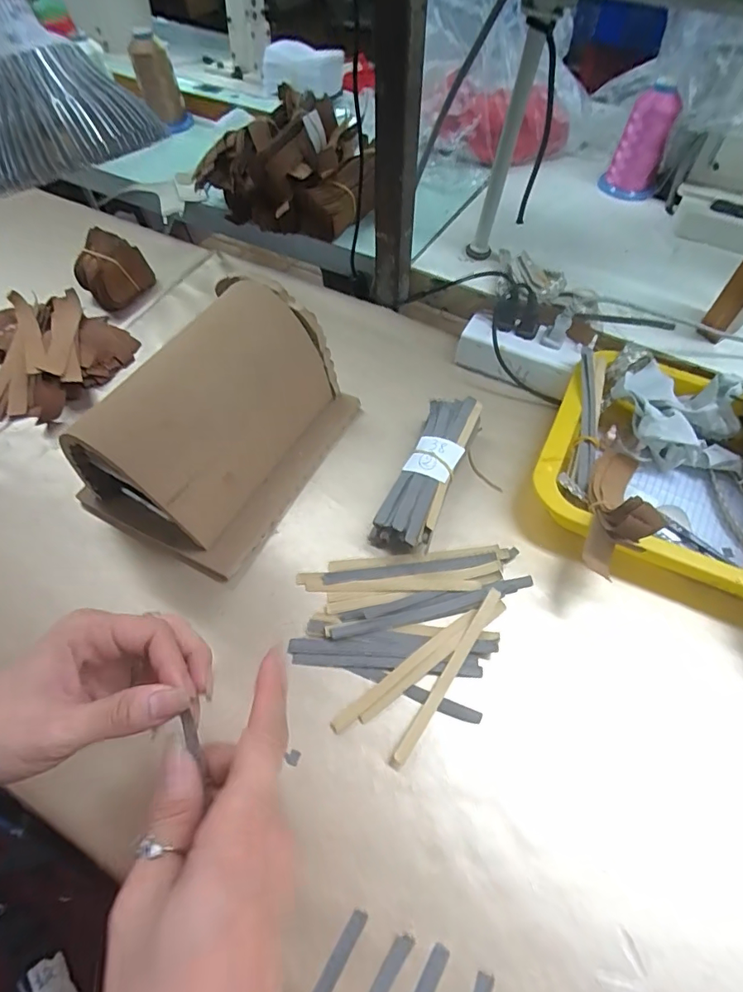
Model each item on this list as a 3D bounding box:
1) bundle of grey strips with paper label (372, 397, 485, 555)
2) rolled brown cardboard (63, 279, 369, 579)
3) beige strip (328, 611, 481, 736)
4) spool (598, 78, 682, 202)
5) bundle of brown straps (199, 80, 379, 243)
[{"bbox_3d":[0.048,-0.018,0.412,0.044,0.039,0.142,21,62,15],"label":"bundle of grey strips with paper label"},{"bbox_3d":[-0.123,-0.062,0.402,0.142,0.112,0.212,28,64,18],"label":"rolled brown cardboard"},{"bbox_3d":[0.025,0.119,0.342,0.125,0.007,0.010,-34,63,-17],"label":"beige strip"},{"bbox_3d":[0.321,-0.414,0.584,0.051,0.105,0.051,-7,59,-1],"label":"spool"},{"bbox_3d":[-0.078,-0.381,0.574,0.184,0.090,0.160,26,62,16],"label":"bundle of brown straps"}]

